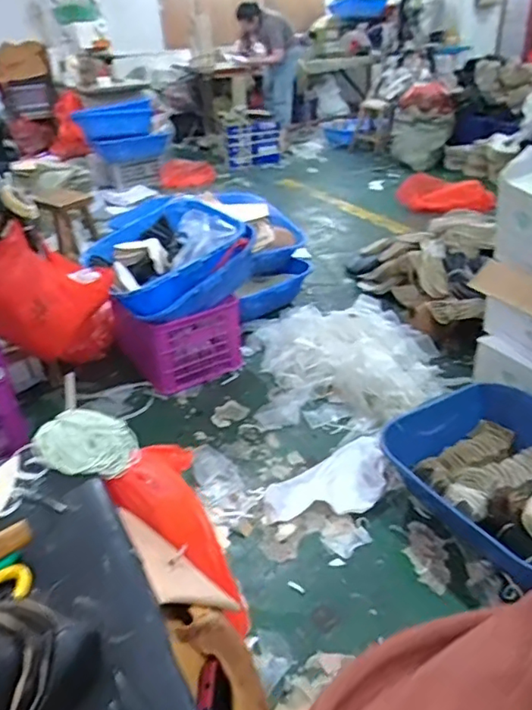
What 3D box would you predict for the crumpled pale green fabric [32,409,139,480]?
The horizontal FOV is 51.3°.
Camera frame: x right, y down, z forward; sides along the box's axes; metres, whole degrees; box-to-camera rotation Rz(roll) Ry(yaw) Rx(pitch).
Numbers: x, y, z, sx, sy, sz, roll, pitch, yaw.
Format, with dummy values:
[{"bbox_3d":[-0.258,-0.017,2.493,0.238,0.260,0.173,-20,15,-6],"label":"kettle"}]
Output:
[{"bbox_3d":[-0.213,0.108,0.659,0.111,0.064,0.077,-15,33,-16],"label":"crumpled pale green fabric"}]

